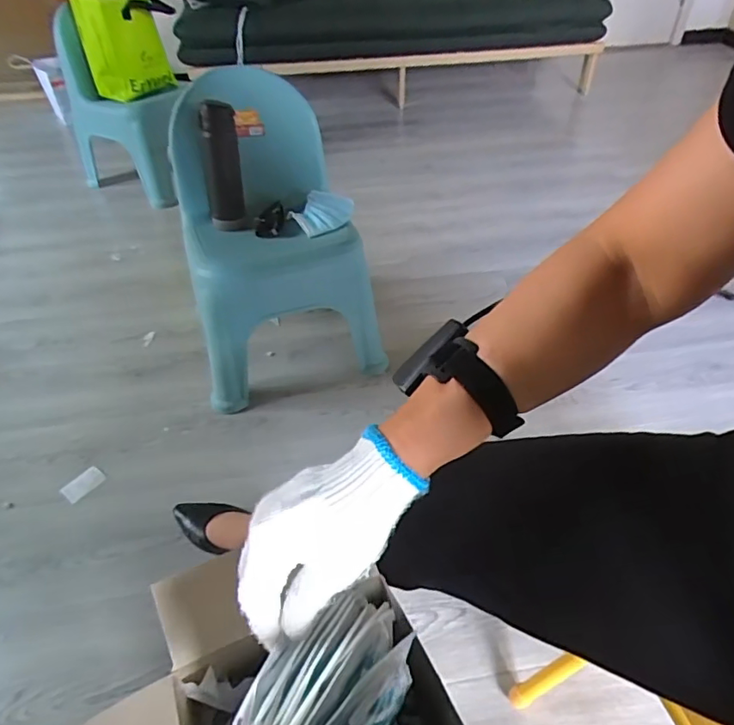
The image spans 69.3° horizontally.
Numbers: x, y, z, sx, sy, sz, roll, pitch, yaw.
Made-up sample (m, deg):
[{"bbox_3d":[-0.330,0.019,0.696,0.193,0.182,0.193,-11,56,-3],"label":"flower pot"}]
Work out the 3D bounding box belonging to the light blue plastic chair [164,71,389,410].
[{"bbox_3d":[-0.202,-0.244,1.120,0.380,0.550,0.342,-18,45,-17],"label":"light blue plastic chair"}]

